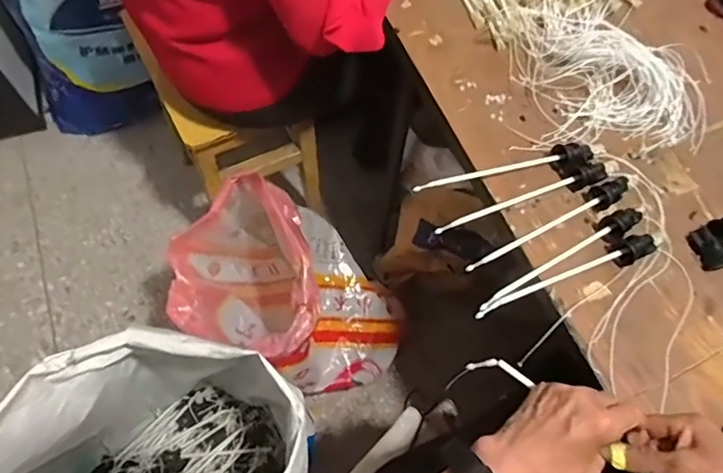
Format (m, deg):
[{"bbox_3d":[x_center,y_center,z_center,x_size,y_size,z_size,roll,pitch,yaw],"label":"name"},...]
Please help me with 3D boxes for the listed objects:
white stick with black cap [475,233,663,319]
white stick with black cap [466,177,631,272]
[{"bbox_3d":[0.227,0.042,0.567,0.239,0.025,0.027,-22,68,-14],"label":"white stick with black cap"},{"bbox_3d":[0.213,-0.014,0.592,0.229,0.020,0.028,-27,69,-16],"label":"white stick with black cap"}]

